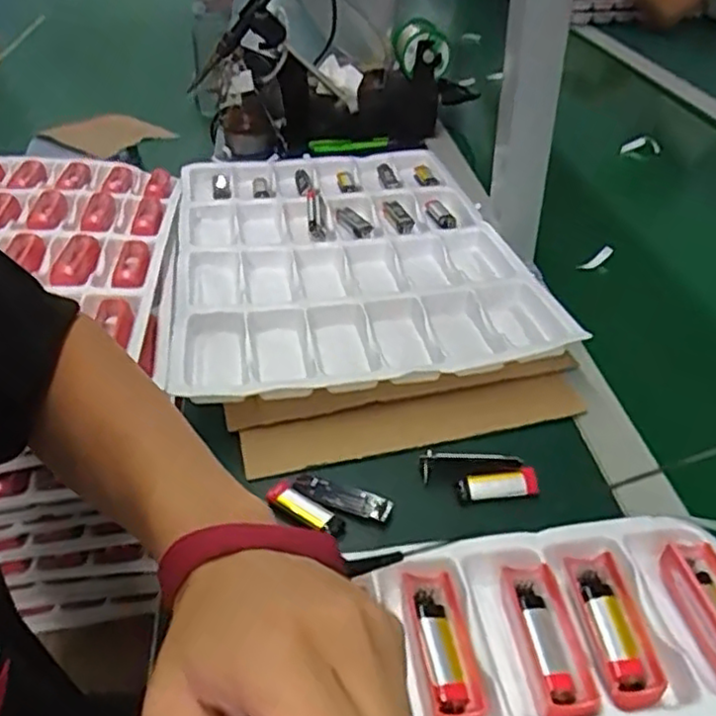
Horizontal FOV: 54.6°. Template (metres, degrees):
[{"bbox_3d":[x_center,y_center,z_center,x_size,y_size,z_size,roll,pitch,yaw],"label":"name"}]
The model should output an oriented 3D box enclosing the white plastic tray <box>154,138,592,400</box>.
[{"bbox_3d":[-0.023,-0.112,0.700,0.315,0.037,0.457,-8,39,-8],"label":"white plastic tray"}]

